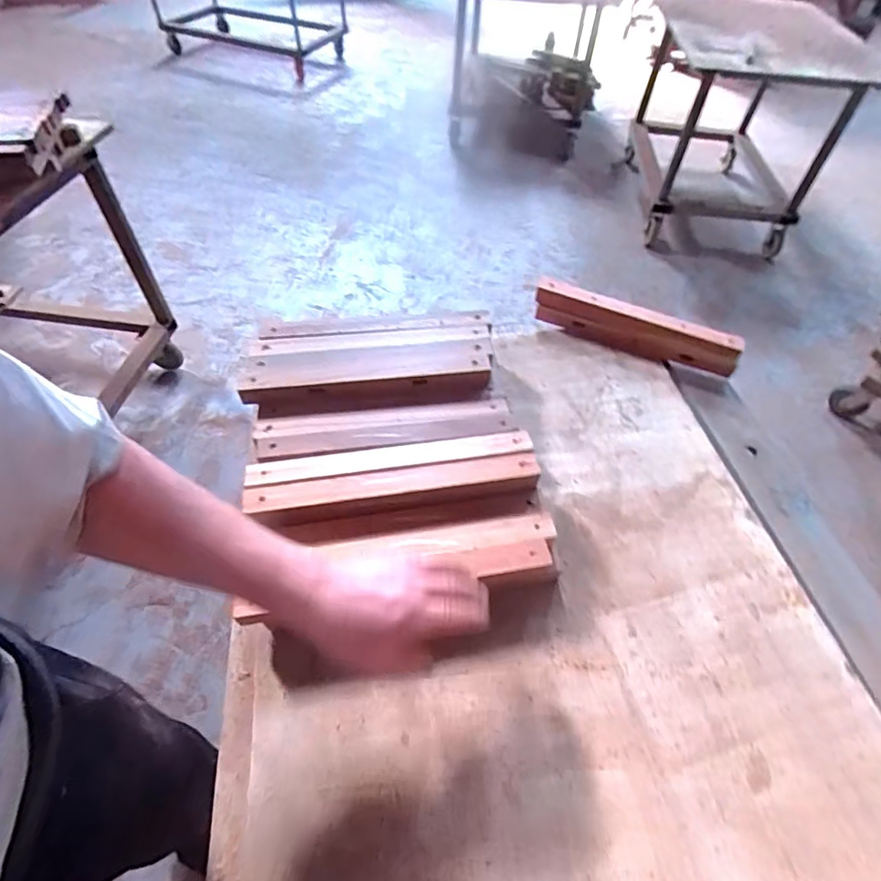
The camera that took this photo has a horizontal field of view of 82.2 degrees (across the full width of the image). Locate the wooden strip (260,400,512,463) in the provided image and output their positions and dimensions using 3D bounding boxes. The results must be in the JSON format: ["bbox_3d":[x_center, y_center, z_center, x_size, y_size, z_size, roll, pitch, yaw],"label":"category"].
[{"bbox_3d":[-0.069,-0.015,0.644,0.316,0.023,0.074,-4,53,-6],"label":"wooden strip"}]

